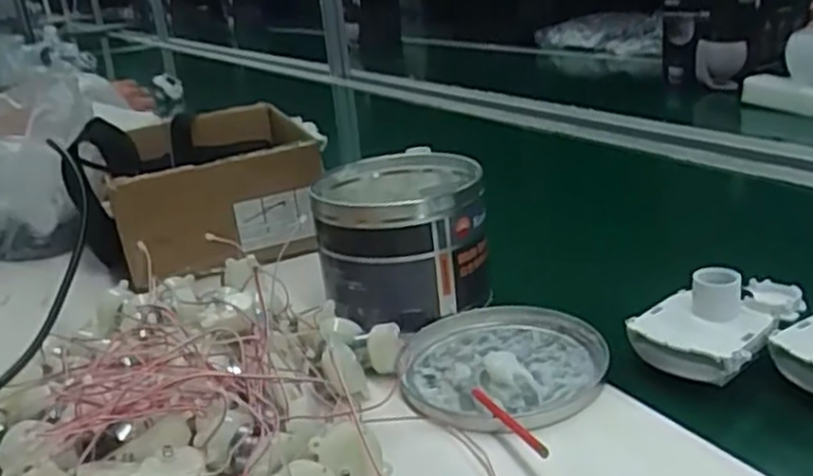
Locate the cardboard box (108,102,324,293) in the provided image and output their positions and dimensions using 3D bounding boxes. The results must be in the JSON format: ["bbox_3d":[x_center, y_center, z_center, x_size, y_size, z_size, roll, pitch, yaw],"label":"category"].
[{"bbox_3d":[-0.181,-0.056,0.738,0.177,0.094,0.212,-10,20,-9],"label":"cardboard box"}]

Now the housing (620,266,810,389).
[{"bbox_3d":[0.192,0.049,0.460,0.098,0.053,0.070,-21,25,-35],"label":"housing"}]

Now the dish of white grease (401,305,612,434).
[{"bbox_3d":[0.062,0.080,0.475,0.126,0.015,0.132,-6,20,2],"label":"dish of white grease"}]

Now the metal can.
[{"bbox_3d":[-0.003,0.003,0.568,0.116,0.101,0.126,-7,20,0],"label":"metal can"}]

